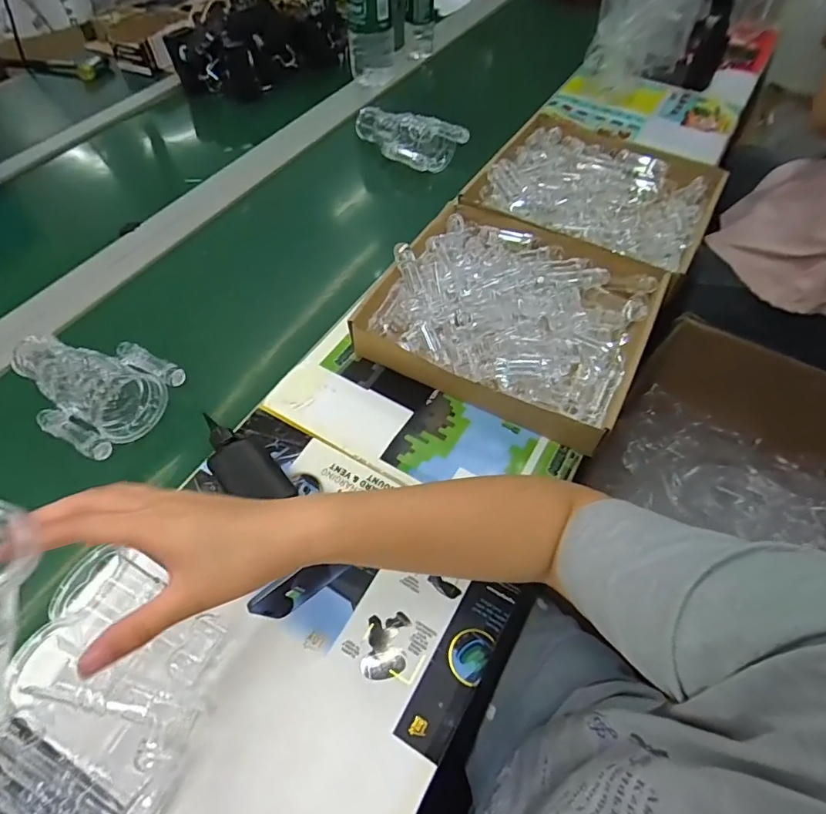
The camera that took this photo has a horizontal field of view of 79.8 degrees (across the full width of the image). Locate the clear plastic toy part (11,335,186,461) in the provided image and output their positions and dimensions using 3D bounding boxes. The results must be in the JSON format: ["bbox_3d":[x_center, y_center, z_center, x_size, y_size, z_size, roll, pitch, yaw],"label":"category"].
[{"bbox_3d":[-0.362,-0.030,0.549,0.192,0.052,0.124,28,59,17],"label":"clear plastic toy part"}]

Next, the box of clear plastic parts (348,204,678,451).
[{"bbox_3d":[0.120,-0.116,0.602,0.305,0.069,0.289,27,58,16],"label":"box of clear plastic parts"}]

